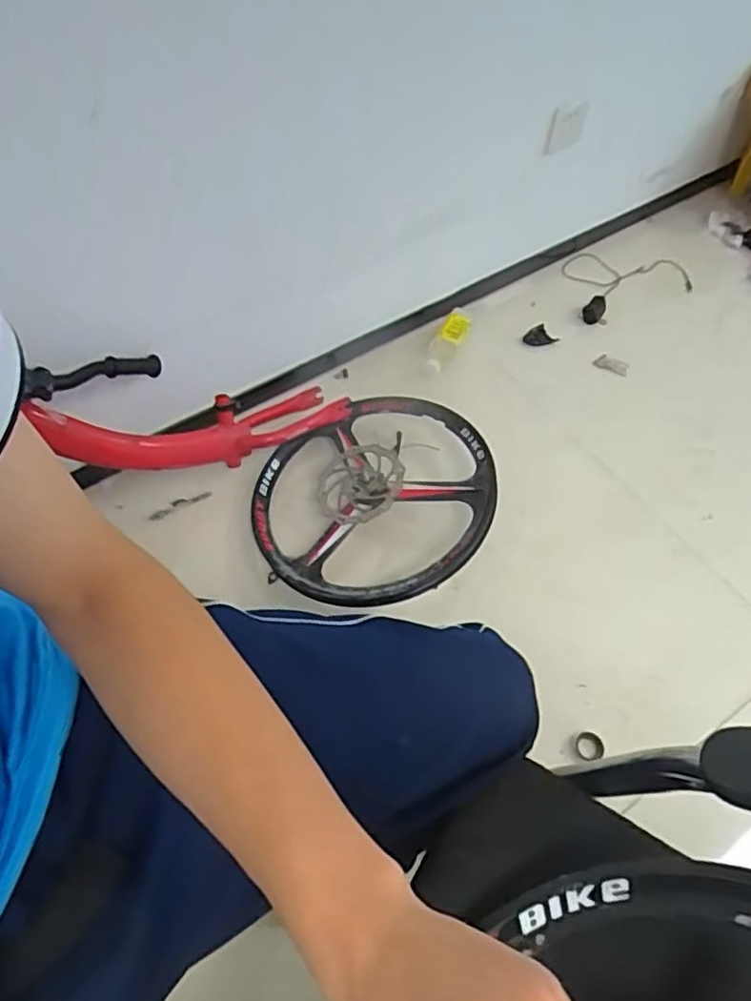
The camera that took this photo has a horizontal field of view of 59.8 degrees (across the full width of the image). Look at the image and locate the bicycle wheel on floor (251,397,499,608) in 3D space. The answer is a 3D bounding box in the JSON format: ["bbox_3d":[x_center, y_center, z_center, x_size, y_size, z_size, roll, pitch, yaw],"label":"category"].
[{"bbox_3d":[0.001,-0.006,1.084,0.402,0.094,0.366,1,59,-1],"label":"bicycle wheel on floor"}]

